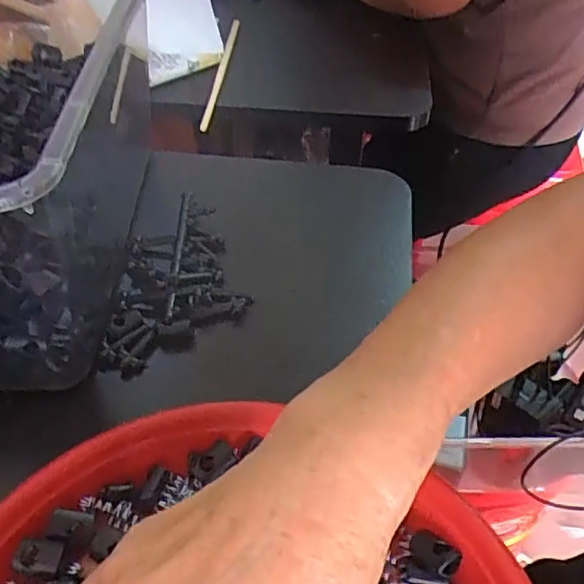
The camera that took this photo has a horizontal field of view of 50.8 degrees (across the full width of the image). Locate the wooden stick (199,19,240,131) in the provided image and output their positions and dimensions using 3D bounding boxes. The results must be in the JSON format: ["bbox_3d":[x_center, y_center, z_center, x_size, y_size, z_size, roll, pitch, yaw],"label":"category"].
[{"bbox_3d":[-0.066,-0.212,0.583,0.009,0.012,0.203,1,45,5],"label":"wooden stick"}]

